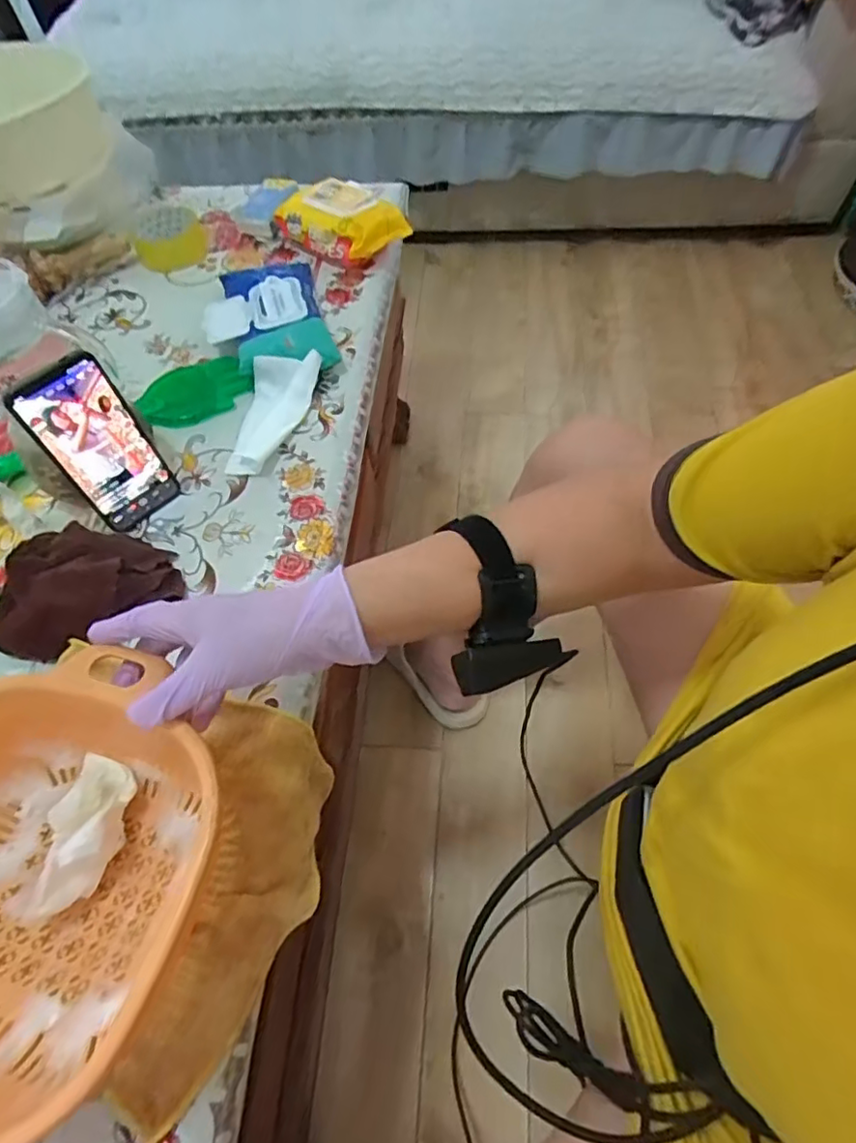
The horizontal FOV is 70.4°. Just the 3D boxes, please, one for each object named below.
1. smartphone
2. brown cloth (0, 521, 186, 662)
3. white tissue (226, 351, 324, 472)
[{"bbox_3d":[-0.279,-0.105,0.524,0.076,0.159,0.005,-42,57,-16],"label":"smartphone"},{"bbox_3d":[-0.299,0.008,0.526,0.145,0.043,0.102,-22,61,-10],"label":"brown cloth"},{"bbox_3d":[-0.165,-0.171,0.628,0.057,0.040,0.153,13,61,11],"label":"white tissue"}]

